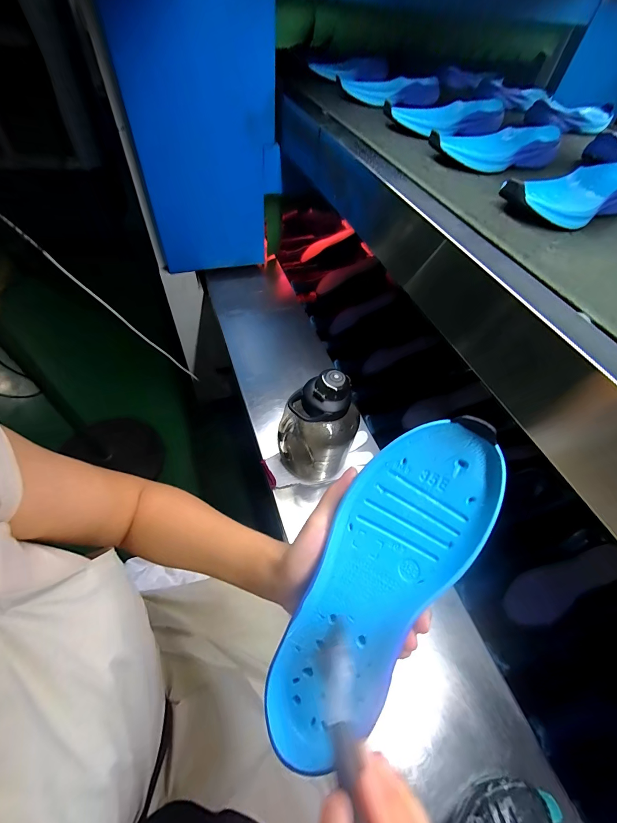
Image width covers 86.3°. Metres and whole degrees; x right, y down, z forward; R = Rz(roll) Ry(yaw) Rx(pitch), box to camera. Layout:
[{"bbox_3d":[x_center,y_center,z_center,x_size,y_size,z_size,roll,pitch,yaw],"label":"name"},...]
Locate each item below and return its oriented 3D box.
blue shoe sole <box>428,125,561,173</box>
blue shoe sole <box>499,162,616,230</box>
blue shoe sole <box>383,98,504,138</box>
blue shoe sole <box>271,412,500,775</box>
[{"bbox_3d":[0.307,-0.432,0.535,0.229,0.036,0.080,-16,57,-18],"label":"blue shoe sole"},{"bbox_3d":[0.358,-0.295,0.440,0.241,0.036,0.087,-23,60,-22],"label":"blue shoe sole"},{"bbox_3d":[0.254,-0.551,0.612,0.238,0.029,0.085,-10,55,-14],"label":"blue shoe sole"},{"bbox_3d":[0.047,0.112,0.224,0.085,0.032,0.237,31,89,18],"label":"blue shoe sole"}]

